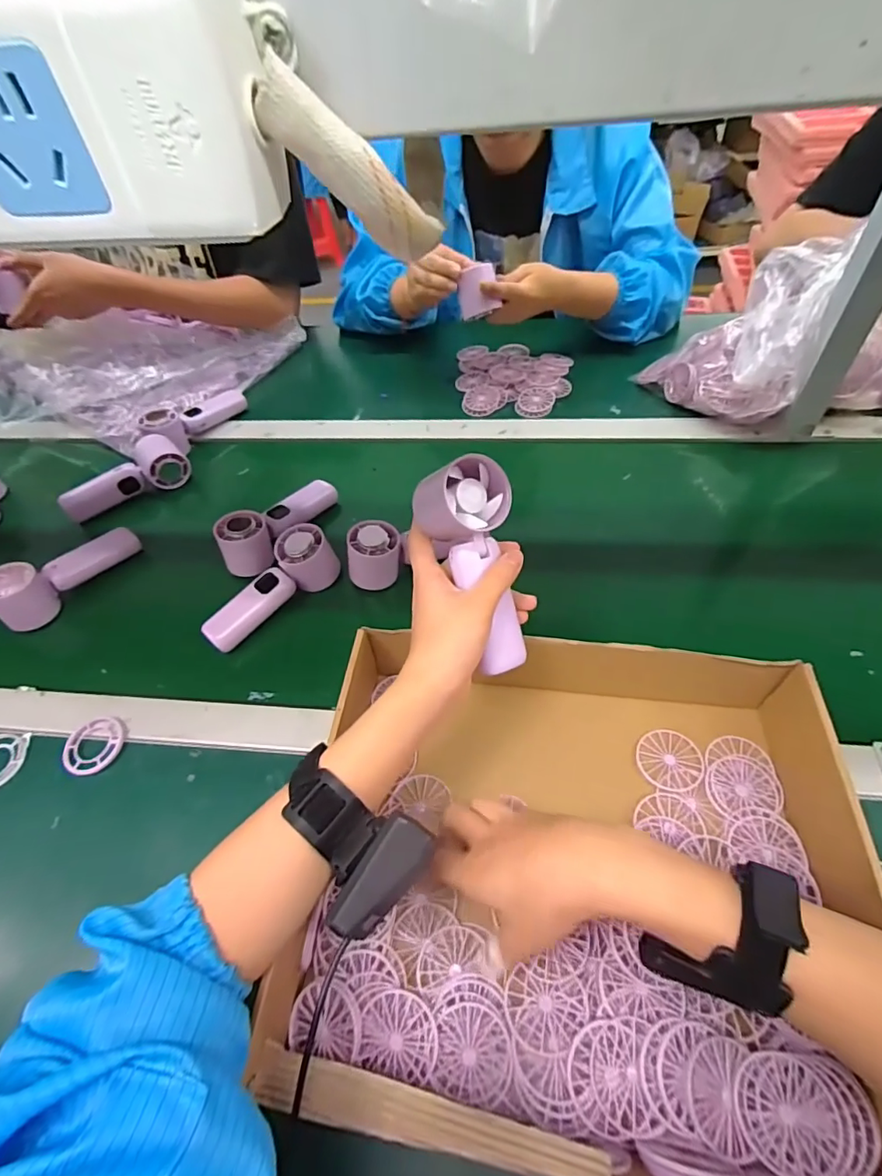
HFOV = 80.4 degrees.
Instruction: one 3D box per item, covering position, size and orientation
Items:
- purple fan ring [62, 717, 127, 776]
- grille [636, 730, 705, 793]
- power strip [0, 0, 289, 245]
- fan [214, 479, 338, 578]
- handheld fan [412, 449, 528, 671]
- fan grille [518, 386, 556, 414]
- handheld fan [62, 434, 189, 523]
[{"bbox_3d":[-0.315,0.142,0.474,0.050,0.004,0.052,-2,53,2],"label":"purple fan ring"},{"bbox_3d":[0.186,0.140,0.425,0.049,0.006,0.049,-2,53,2],"label":"grille"},{"bbox_3d":[-0.131,-0.126,0.143,0.165,0.047,0.031,7,54,9],"label":"power strip"},{"bbox_3d":[-0.194,-0.084,0.614,0.056,0.056,0.160,25,58,21],"label":"fan"},{"bbox_3d":[0.028,-0.015,0.379,0.064,0.045,0.152,-15,93,-7],"label":"handheld fan"},{"bbox_3d":[0.140,-0.275,0.762,0.052,0.010,0.052,7,54,9],"label":"fan grille"},{"bbox_3d":[-0.423,-0.151,0.701,0.156,0.048,0.063,-26,56,-15],"label":"handheld fan"}]

